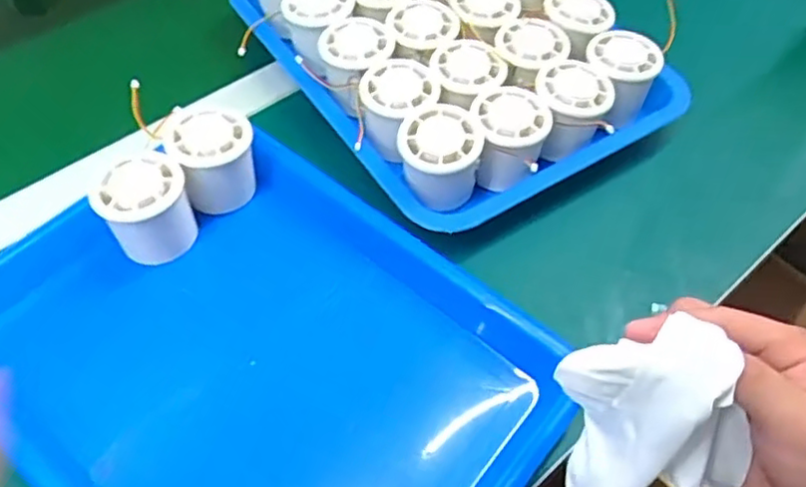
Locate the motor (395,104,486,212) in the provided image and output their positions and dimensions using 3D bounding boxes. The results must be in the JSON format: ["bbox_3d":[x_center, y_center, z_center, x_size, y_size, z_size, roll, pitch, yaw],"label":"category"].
[{"bbox_3d":[0.025,-0.059,0.476,0.057,0.052,0.053,6,53,2],"label":"motor"}]

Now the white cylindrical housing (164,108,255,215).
[{"bbox_3d":[-0.132,-0.059,0.473,0.054,0.050,0.054,1,53,-2],"label":"white cylindrical housing"}]

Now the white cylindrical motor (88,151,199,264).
[{"bbox_3d":[-0.168,-0.020,0.447,0.056,0.058,0.056,1,53,-2],"label":"white cylindrical motor"}]

